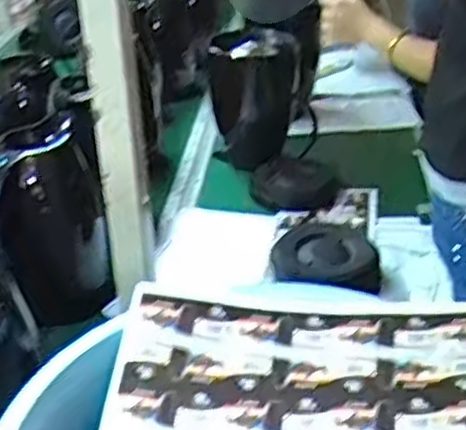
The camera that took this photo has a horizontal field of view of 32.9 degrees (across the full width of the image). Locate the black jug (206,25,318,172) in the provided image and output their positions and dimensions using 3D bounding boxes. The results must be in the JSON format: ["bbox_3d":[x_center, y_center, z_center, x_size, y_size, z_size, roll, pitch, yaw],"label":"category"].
[{"bbox_3d":[0.044,-0.176,1.187,0.157,0.188,0.122,-4,29,-2],"label":"black jug"}]

